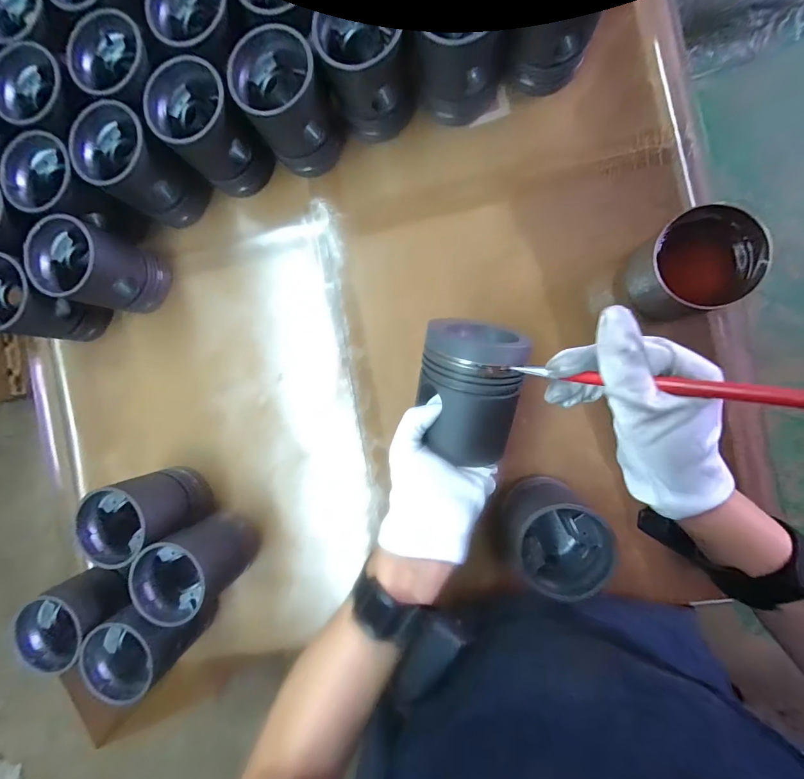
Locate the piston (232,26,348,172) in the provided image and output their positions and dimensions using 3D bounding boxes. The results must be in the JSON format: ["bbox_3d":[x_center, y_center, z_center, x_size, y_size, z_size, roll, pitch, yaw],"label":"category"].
[{"bbox_3d":[-0.125,-0.324,0.422,0.088,0.111,0.090,0,92,8],"label":"piston"}]

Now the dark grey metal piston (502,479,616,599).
[{"bbox_3d":[0.157,0.148,0.392,0.080,0.113,0.081,18,94,7],"label":"dark grey metal piston"}]

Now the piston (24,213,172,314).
[{"bbox_3d":[-0.379,-0.153,0.467,0.093,0.110,0.087,0,92,8],"label":"piston"}]

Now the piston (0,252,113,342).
[{"bbox_3d":[-0.466,-0.118,0.478,0.088,0.114,0.098,16,94,7],"label":"piston"}]

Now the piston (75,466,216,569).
[{"bbox_3d":[-0.317,0.153,0.467,0.107,0.112,0.090,-33,87,8],"label":"piston"}]

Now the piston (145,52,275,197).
[{"bbox_3d":[-0.223,-0.307,0.437,0.089,0.105,0.093,0,92,8],"label":"piston"}]

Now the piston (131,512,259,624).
[{"bbox_3d":[-0.248,0.212,0.453,0.083,0.122,0.089,-41,86,7],"label":"piston"}]

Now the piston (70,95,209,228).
[{"bbox_3d":[-0.321,-0.271,0.452,0.101,0.107,0.086,31,96,6],"label":"piston"}]

